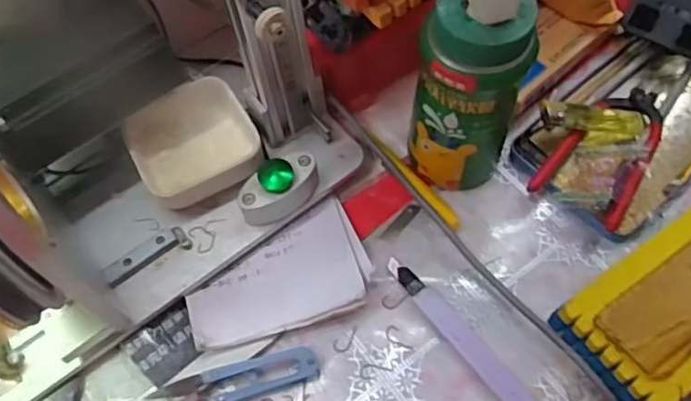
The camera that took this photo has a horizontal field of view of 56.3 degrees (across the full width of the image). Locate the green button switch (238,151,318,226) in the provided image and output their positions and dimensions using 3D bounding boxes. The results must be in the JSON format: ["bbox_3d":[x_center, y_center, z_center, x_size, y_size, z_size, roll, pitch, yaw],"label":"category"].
[{"bbox_3d":[-0.042,-0.008,0.428,0.024,0.037,0.060,40,72,21],"label":"green button switch"}]

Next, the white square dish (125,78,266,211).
[{"bbox_3d":[-0.106,-0.041,0.448,0.079,0.028,0.078,-27,64,-10],"label":"white square dish"}]

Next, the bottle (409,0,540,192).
[{"bbox_3d":[0.073,-0.073,0.382,0.070,0.193,0.049,13,64,11],"label":"bottle"}]

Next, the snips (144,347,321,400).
[{"bbox_3d":[-0.067,0.111,0.395,0.100,0.015,0.022,-17,62,-5],"label":"snips"}]

